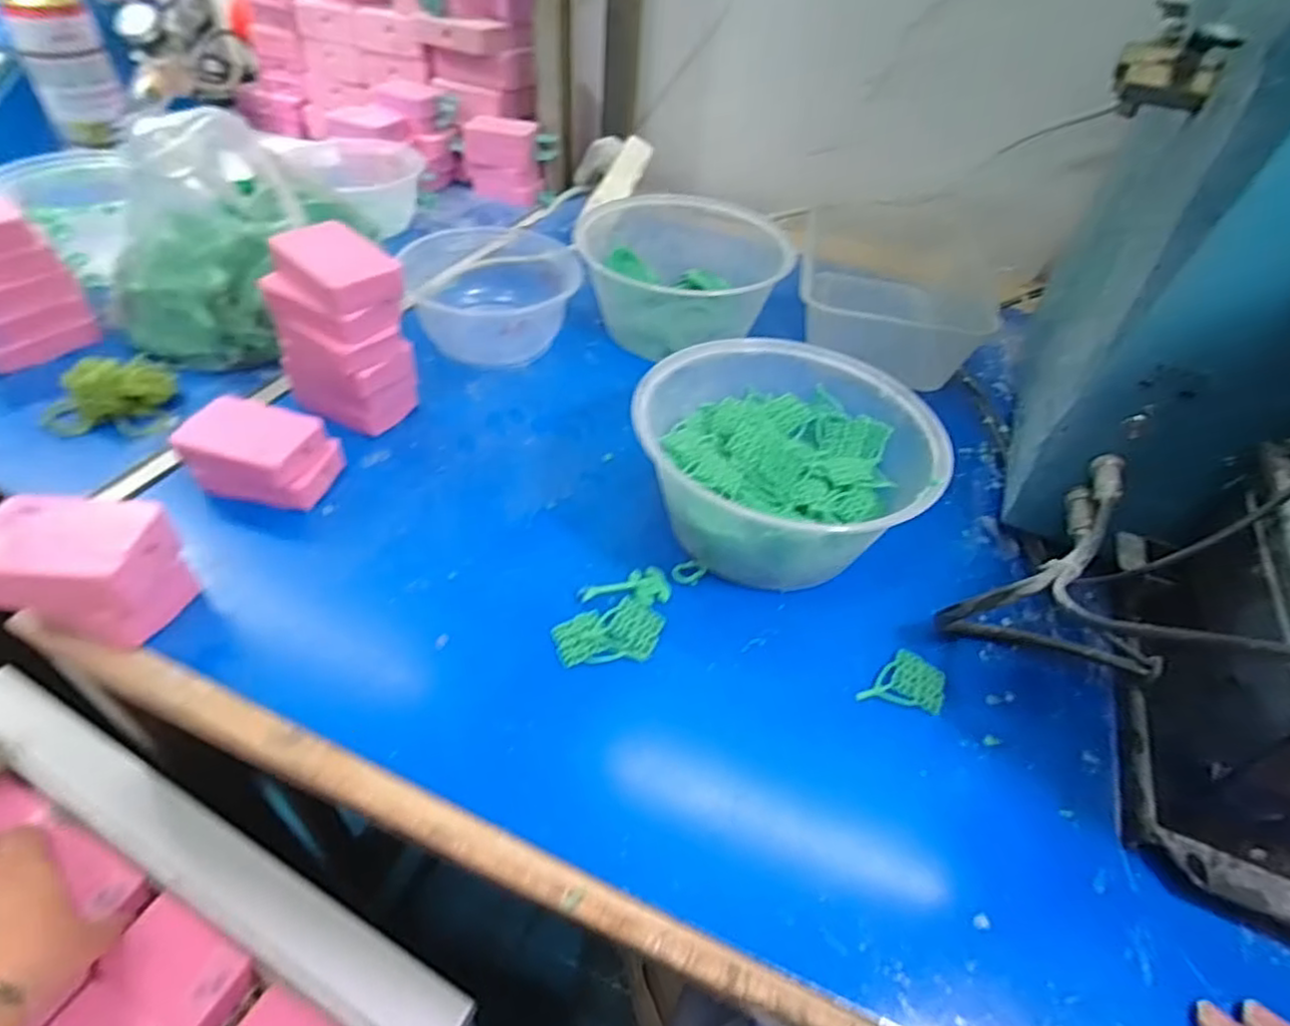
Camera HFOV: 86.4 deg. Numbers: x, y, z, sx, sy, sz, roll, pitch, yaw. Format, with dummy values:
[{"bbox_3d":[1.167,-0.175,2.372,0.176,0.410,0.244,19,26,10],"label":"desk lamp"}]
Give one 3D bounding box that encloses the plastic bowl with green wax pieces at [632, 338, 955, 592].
[{"bbox_3d":[0.079,-0.028,0.401,0.161,0.075,0.147,3,45,-3],"label":"plastic bowl with green wax pieces"}]

